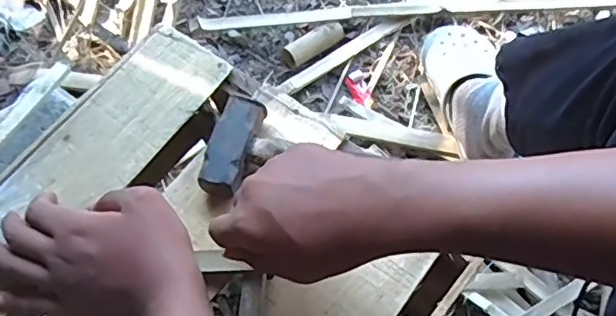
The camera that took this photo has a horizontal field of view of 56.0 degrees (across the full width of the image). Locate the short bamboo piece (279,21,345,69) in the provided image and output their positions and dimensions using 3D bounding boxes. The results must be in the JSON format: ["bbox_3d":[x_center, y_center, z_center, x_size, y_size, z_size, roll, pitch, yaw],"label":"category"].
[{"bbox_3d":[0.008,-0.183,0.934,0.112,0.030,0.040,-30,69,1],"label":"short bamboo piece"}]

